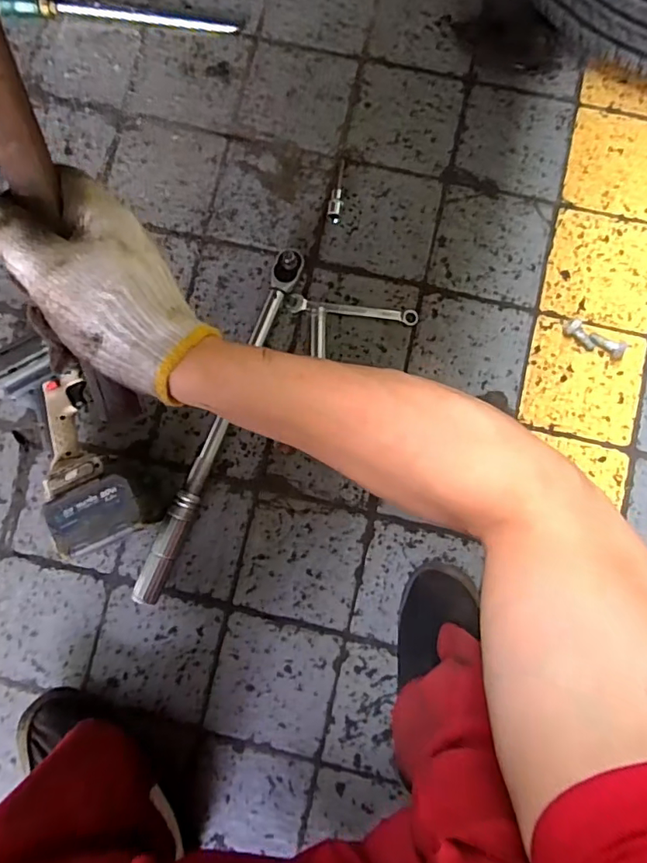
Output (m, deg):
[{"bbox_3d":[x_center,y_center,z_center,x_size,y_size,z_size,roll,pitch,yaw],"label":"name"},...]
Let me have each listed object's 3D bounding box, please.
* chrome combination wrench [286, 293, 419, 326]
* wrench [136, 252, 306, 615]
[{"bbox_3d":[0.040,-0.162,0.694,0.171,0.015,0.024,9,84,2],"label":"chrome combination wrench"},{"bbox_3d":[-0.130,-0.014,0.668,0.041,0.034,0.480,20,85,3],"label":"wrench"}]

